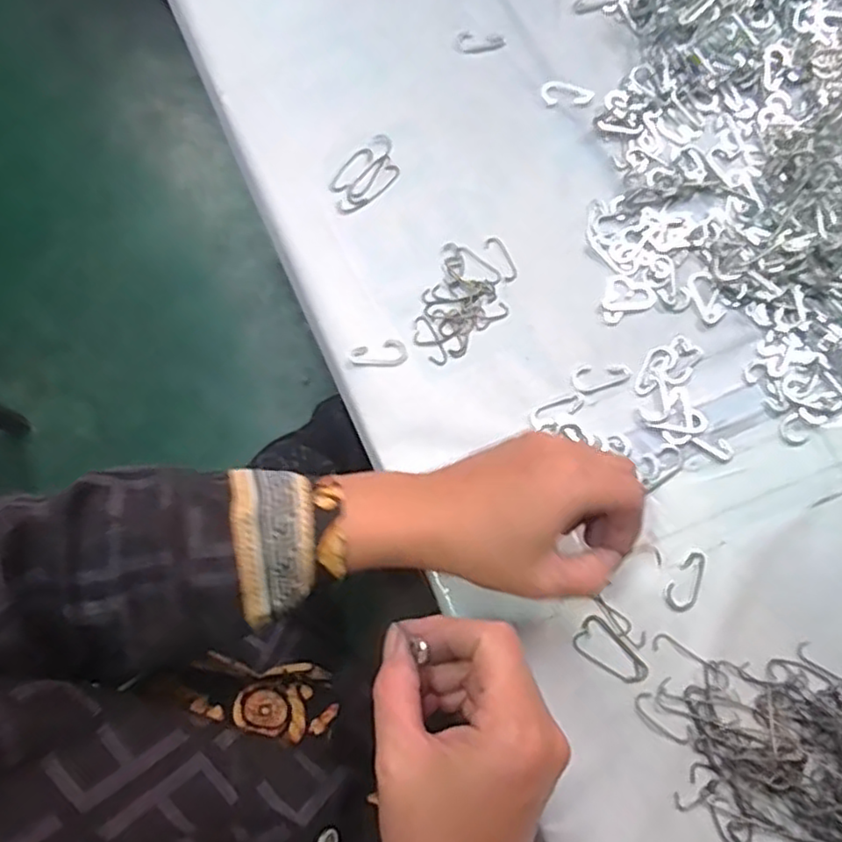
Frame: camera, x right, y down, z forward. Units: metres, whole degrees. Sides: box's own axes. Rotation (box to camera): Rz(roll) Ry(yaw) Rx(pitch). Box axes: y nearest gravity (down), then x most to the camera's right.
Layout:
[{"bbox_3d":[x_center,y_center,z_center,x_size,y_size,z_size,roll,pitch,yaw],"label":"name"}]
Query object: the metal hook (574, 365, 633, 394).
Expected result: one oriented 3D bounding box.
[{"bbox_3d":[0.114,-0.029,0.427,0.037,0.004,0.018,-19,73,-5],"label":"metal hook"}]

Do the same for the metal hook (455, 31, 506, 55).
[{"bbox_3d":[0.045,-0.285,0.509,0.037,0.004,0.020,5,73,2],"label":"metal hook"}]

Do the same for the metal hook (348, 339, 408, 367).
[{"bbox_3d":[-0.027,-0.042,0.433,0.036,0.004,0.018,-17,73,-5],"label":"metal hook"}]

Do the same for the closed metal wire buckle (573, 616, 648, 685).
[{"bbox_3d":[0.107,0.132,0.381,0.043,0.004,0.022,43,78,13],"label":"closed metal wire buckle"}]

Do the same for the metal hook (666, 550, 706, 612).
[{"bbox_3d":[0.156,0.094,0.392,0.017,0.004,0.037,38,77,12],"label":"metal hook"}]

